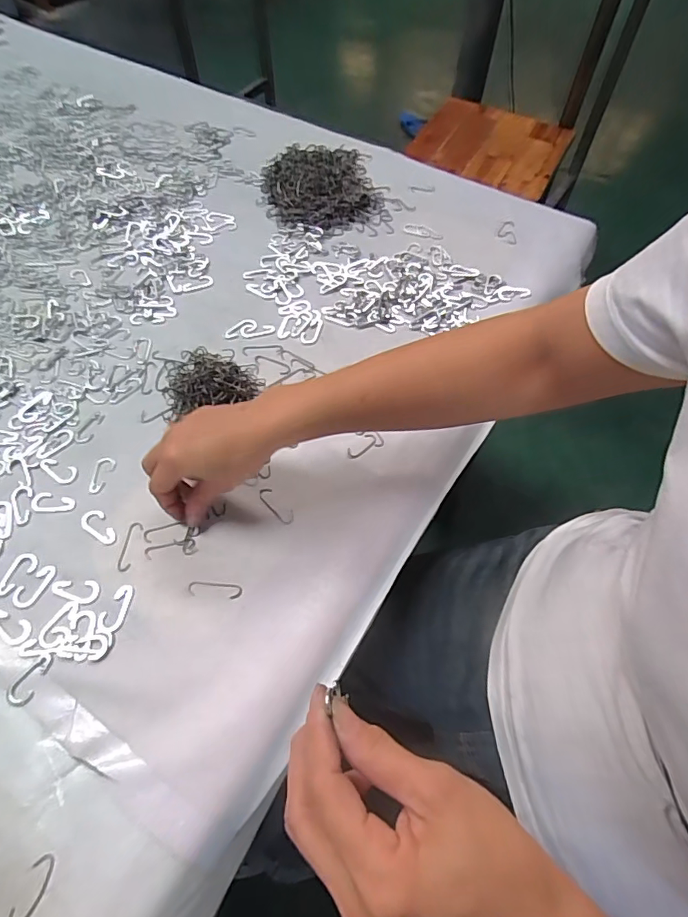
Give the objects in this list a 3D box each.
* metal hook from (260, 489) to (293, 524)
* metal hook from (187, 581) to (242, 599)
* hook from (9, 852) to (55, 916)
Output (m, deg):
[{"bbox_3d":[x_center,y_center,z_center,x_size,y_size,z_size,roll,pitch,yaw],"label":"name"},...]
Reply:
[{"bbox_3d":[-0.060,0.041,0.431,0.041,0.004,0.014,41,67,21],"label":"metal hook"},{"bbox_3d":[-0.104,0.105,0.394,0.043,0.004,0.012,5,59,3],"label":"metal hook"},{"bbox_3d":[-0.189,0.262,0.297,0.015,0.004,0.037,15,60,8],"label":"hook"}]

